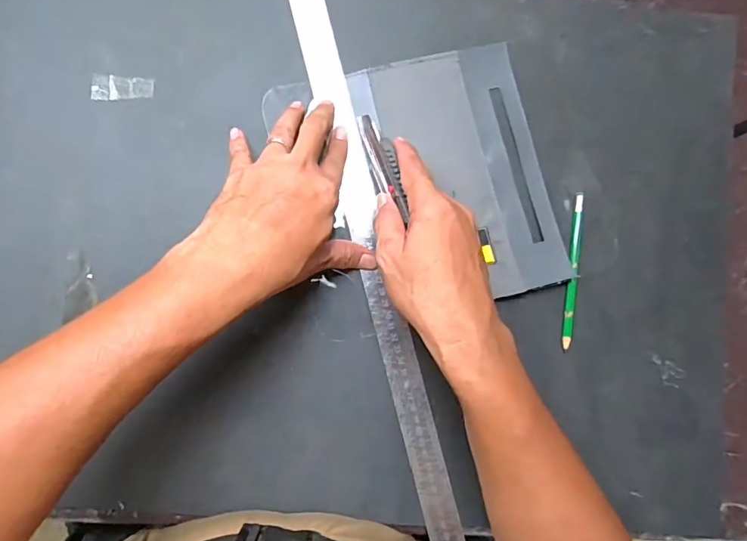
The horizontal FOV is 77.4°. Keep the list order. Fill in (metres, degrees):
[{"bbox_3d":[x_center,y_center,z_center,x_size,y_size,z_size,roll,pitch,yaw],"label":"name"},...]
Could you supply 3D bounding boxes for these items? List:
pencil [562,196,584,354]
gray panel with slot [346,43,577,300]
[{"bbox_3d":[0.174,0.001,0.404,0.008,0.006,0.136,7,86,-6],"label":"pencil"},{"bbox_3d":[0.078,-0.083,0.402,0.145,0.009,0.215,-14,84,-10],"label":"gray panel with slot"}]

